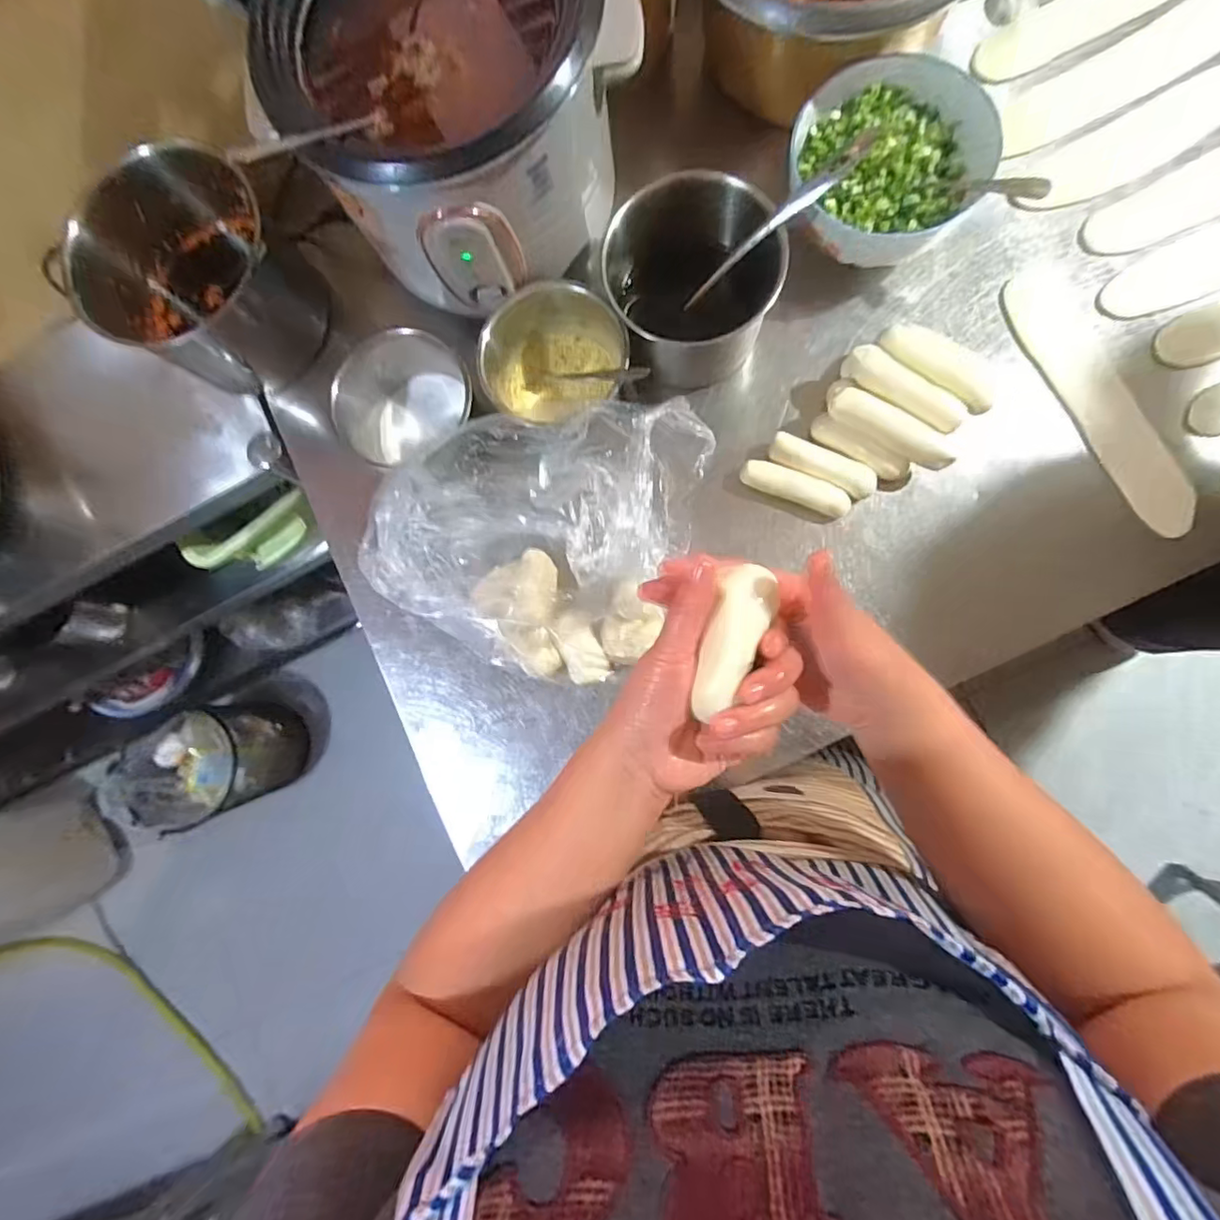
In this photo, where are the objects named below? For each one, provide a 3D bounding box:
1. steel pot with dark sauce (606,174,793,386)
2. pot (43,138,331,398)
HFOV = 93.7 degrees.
[{"bbox_3d":[0.079,-0.294,0.529,0.147,0.109,0.134,-1,85,7],"label":"steel pot with dark sauce"},{"bbox_3d":[-0.409,-0.325,0.571,0.169,0.139,0.160,-1,85,7],"label":"pot"}]

